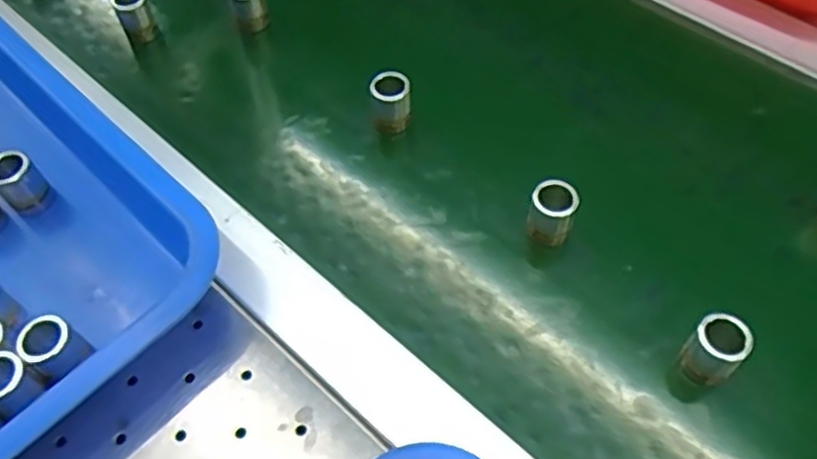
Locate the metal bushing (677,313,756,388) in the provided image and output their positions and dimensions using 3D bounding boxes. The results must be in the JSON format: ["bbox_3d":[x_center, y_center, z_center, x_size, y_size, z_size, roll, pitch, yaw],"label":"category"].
[{"bbox_3d":[0.142,0.056,0.315,0.019,0.033,0.022,-36,63,-17],"label":"metal bushing"}]

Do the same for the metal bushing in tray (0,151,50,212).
[{"bbox_3d":[-0.213,-0.025,0.376,0.022,0.039,0.017,-35,62,-16],"label":"metal bushing in tray"}]

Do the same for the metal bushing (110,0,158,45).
[{"bbox_3d":[-0.182,-0.143,0.455,0.019,0.034,0.018,-12,59,-3],"label":"metal bushing"}]

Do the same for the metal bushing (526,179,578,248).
[{"bbox_3d":[0.076,-0.009,0.359,0.022,0.032,0.019,17,61,14],"label":"metal bushing"}]

